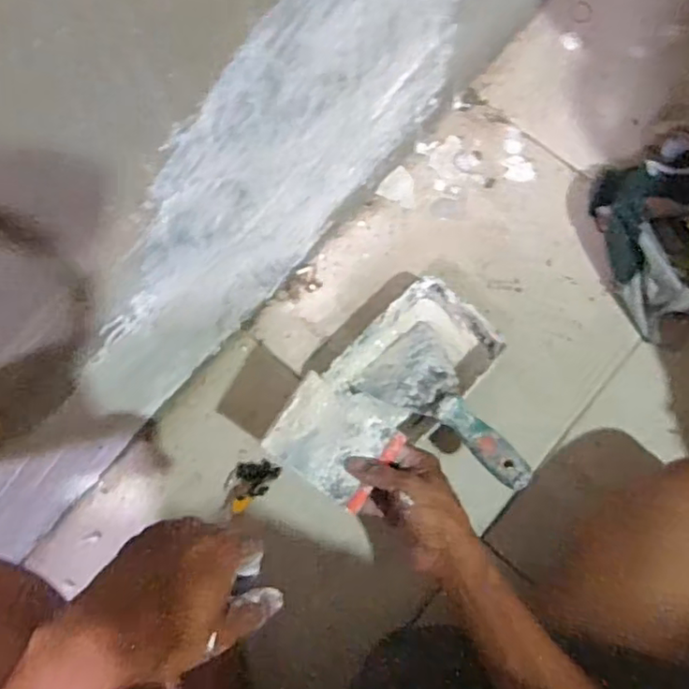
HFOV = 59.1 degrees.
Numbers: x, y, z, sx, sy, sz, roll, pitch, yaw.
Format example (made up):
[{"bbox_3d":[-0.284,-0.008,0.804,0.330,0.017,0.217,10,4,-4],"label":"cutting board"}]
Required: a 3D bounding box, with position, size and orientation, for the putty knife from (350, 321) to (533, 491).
[{"bbox_3d":[0.099,0.063,0.588,0.095,0.018,0.203,-37,46,-8],"label":"putty knife"}]

